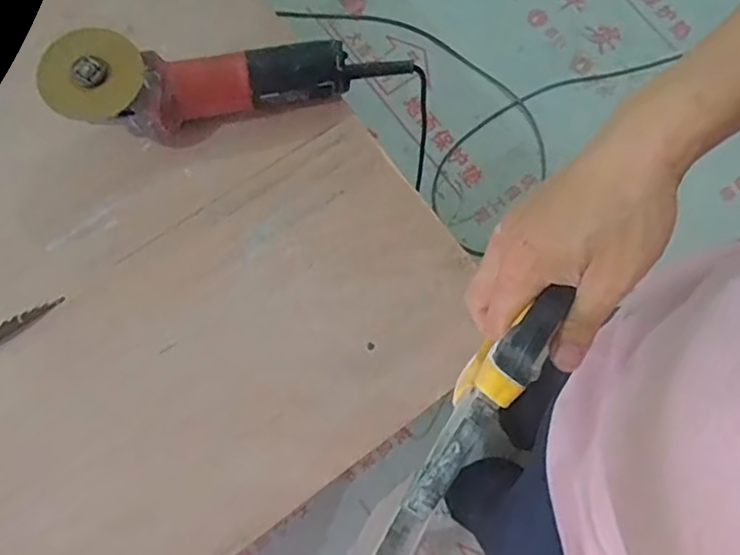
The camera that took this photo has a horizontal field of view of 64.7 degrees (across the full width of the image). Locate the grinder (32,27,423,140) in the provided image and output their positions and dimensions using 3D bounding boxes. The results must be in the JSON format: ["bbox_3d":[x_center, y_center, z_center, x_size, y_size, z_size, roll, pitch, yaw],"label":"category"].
[{"bbox_3d":[-0.126,-0.190,0.572,0.342,0.097,0.078,-5,79,0],"label":"grinder"}]

